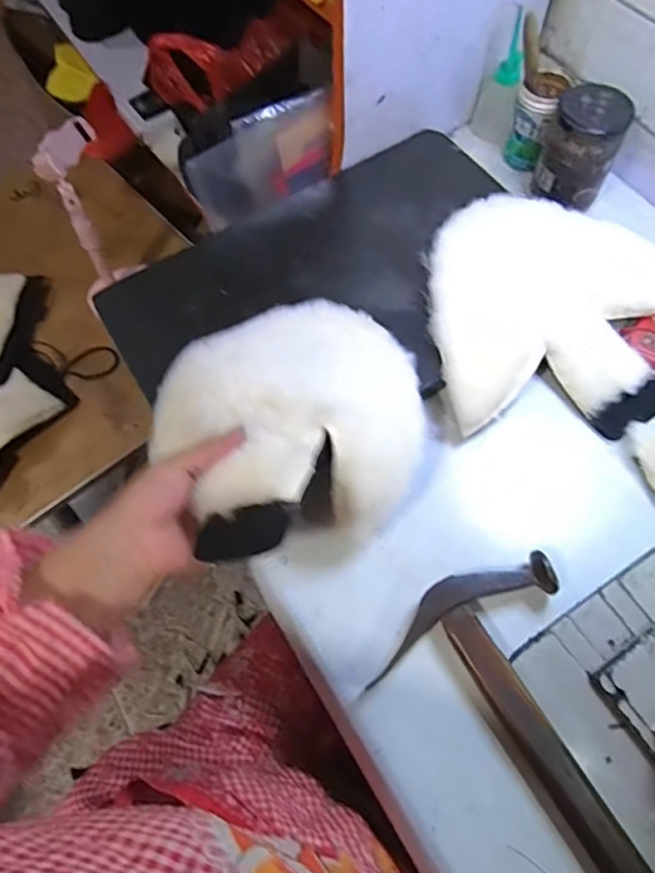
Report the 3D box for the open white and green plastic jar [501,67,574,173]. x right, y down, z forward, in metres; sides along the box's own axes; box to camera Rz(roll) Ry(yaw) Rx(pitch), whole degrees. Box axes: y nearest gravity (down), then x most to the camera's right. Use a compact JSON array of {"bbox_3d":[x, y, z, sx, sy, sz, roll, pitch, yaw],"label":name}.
[{"bbox_3d":[0.204,-0.312,0.563,0.044,0.075,0.052,28,68,15],"label":"open white and green plastic jar"}]

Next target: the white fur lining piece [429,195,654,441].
[{"bbox_3d":[0.202,-0.111,0.488,0.223,0.042,0.216,-1,64,2],"label":"white fur lining piece"}]

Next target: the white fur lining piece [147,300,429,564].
[{"bbox_3d":[-0.025,-0.029,0.406,0.199,0.080,0.196,-1,64,2],"label":"white fur lining piece"}]

